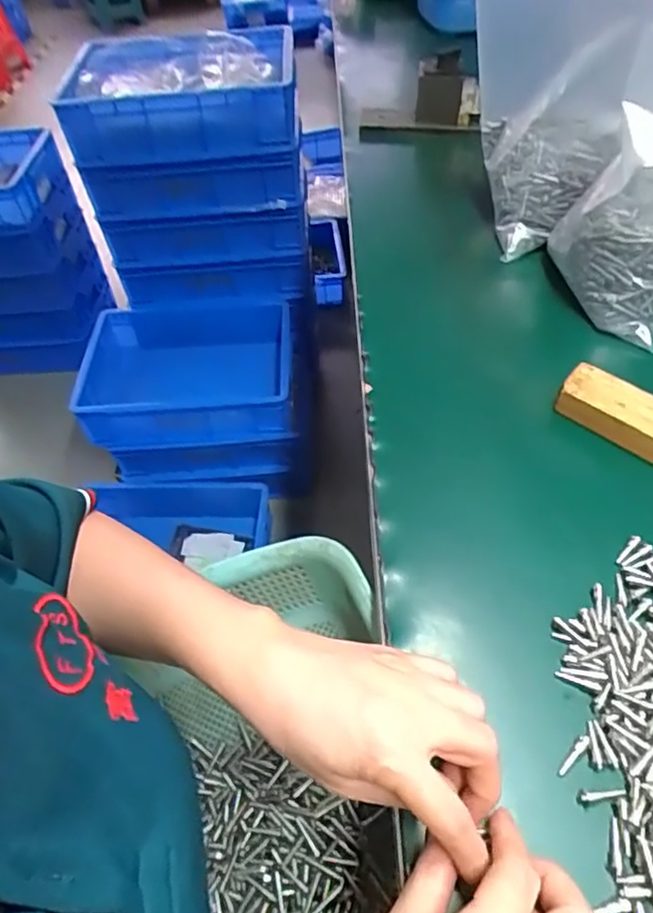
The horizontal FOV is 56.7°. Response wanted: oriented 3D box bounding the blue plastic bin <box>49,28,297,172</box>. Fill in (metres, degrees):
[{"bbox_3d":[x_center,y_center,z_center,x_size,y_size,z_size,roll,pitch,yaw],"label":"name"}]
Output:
[{"bbox_3d":[-0.253,-0.668,1.114,0.391,0.115,0.295,-2,52,1],"label":"blue plastic bin"}]

